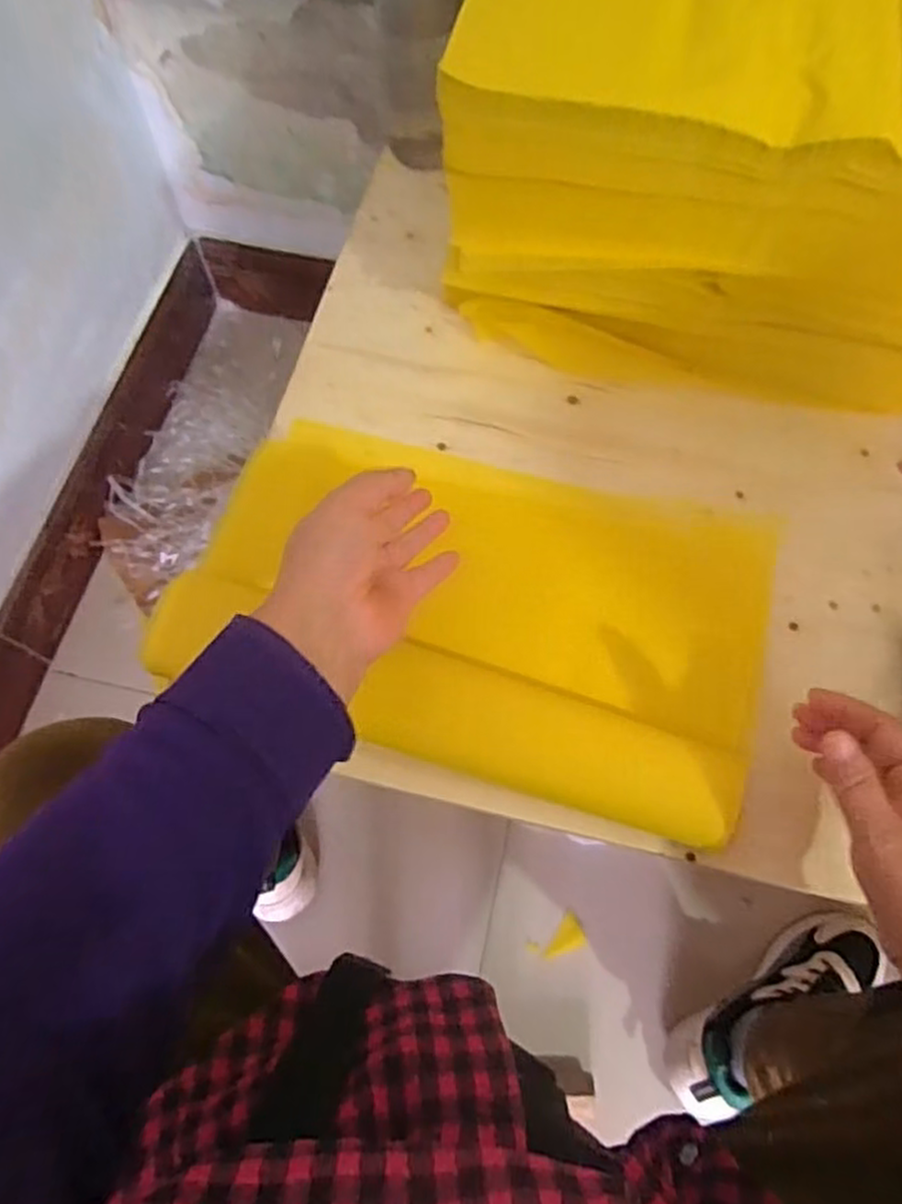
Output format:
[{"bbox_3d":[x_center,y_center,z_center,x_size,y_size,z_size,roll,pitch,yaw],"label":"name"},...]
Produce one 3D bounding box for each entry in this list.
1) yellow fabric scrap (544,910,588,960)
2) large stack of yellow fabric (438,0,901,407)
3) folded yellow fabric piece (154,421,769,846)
[{"bbox_3d":[0.128,0.368,0.789,0.031,0.006,0.052,32,71,12],"label":"yellow fabric scrap"},{"bbox_3d":[0.198,-0.326,0.504,0.356,0.215,0.273,12,68,4],"label":"large stack of yellow fabric"},{"bbox_3d":[0.015,-0.001,0.471,0.363,0.029,0.208,17,69,6],"label":"folded yellow fabric piece"}]

